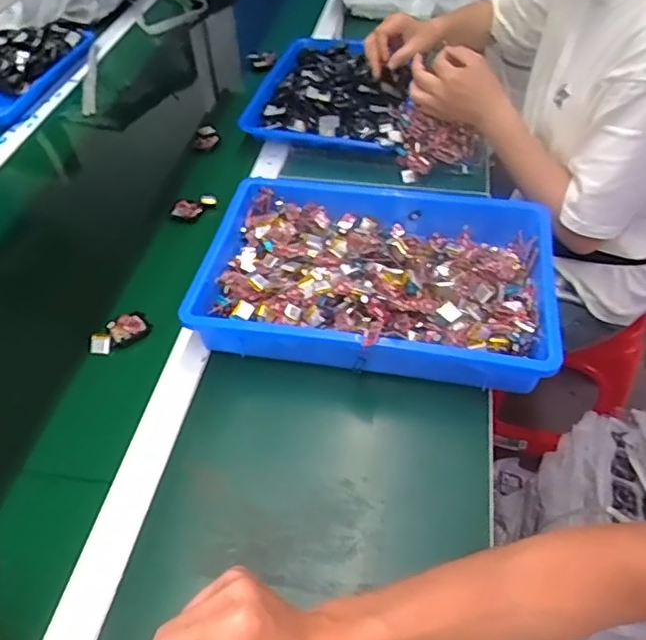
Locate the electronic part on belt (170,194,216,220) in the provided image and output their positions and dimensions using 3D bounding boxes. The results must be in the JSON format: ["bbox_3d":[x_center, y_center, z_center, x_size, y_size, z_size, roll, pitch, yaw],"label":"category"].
[{"bbox_3d":[-0.178,-0.157,0.798,0.063,0.015,0.030,-13,49,-7],"label":"electronic part on belt"}]

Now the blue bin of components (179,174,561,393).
[{"bbox_3d":[0.059,-0.050,0.652,0.376,0.069,0.249,7,49,10],"label":"blue bin of components"}]

